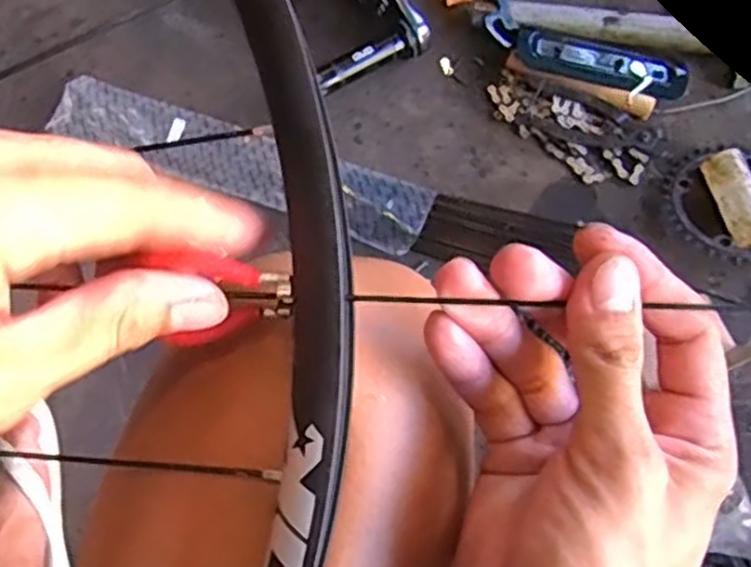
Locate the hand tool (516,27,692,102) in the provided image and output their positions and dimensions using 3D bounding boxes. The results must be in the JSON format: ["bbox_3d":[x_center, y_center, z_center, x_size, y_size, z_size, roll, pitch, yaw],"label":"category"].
[{"bbox_3d":[0.237,-0.228,0.777,0.176,0.018,0.047,14,76,5],"label":"hand tool"}]

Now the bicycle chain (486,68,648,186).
[{"bbox_3d":[0.195,-0.158,0.767,0.174,0.014,0.056,33,78,10],"label":"bicycle chain"}]

